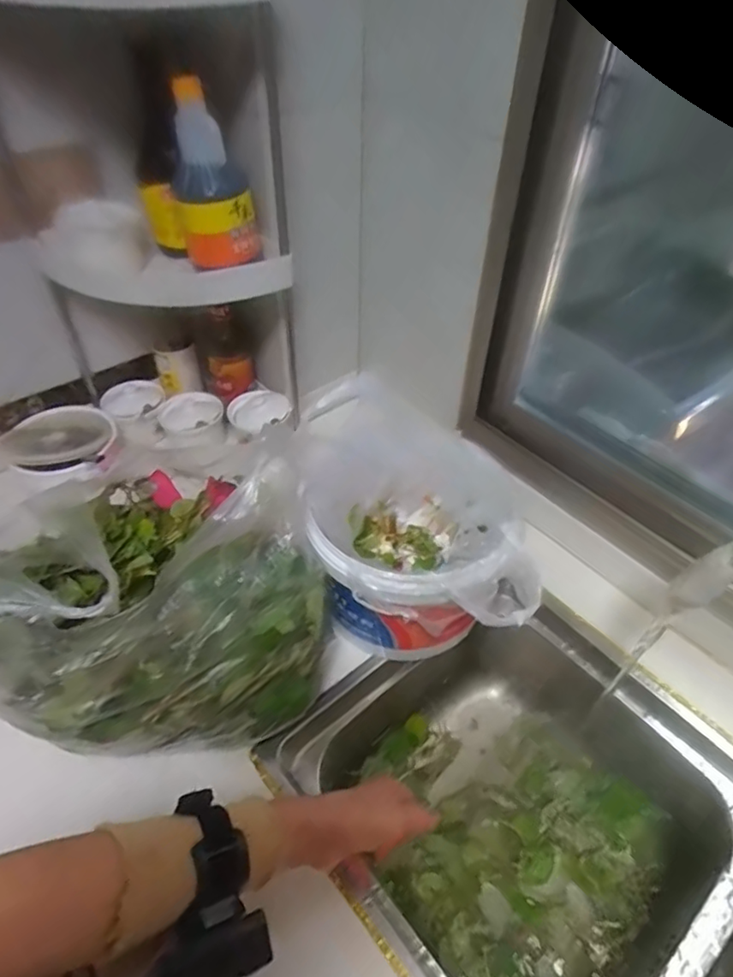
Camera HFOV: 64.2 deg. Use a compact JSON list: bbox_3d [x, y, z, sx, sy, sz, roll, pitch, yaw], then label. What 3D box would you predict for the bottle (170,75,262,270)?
[{"bbox_3d":[-0.181,-0.369,0.689,0.088,0.187,0.094,-7,46,-9],"label":"bottle"}]

